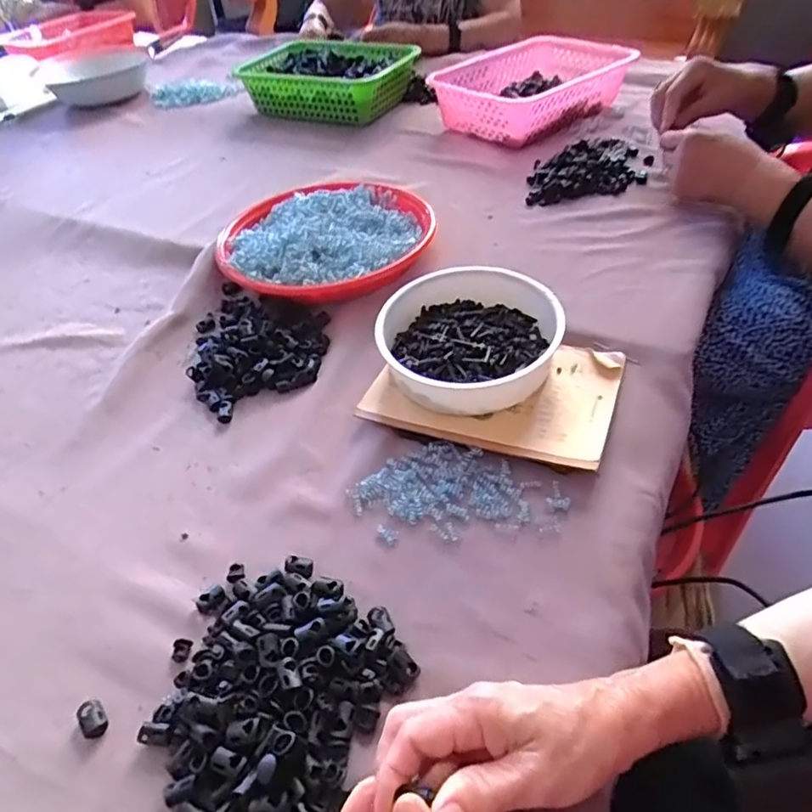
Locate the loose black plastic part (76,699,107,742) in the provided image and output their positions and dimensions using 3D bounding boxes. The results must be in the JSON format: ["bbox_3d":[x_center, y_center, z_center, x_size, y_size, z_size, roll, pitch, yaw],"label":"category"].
[{"bbox_3d":[-0.192,0.193,0.357,0.014,0.010,0.022,-33,52,-23],"label":"loose black plastic part"}]

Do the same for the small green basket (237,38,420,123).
[{"bbox_3d":[-0.133,-0.587,1.057,0.293,0.082,0.197,19,52,22],"label":"small green basket"}]

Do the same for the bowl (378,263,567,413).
[{"bbox_3d":[0.052,-0.062,0.534,0.159,0.048,0.163,-3,46,3],"label":"bowl"}]

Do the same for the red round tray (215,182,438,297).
[{"bbox_3d":[-0.090,-0.194,0.691,0.226,0.048,0.240,-3,46,3],"label":"red round tray"}]

